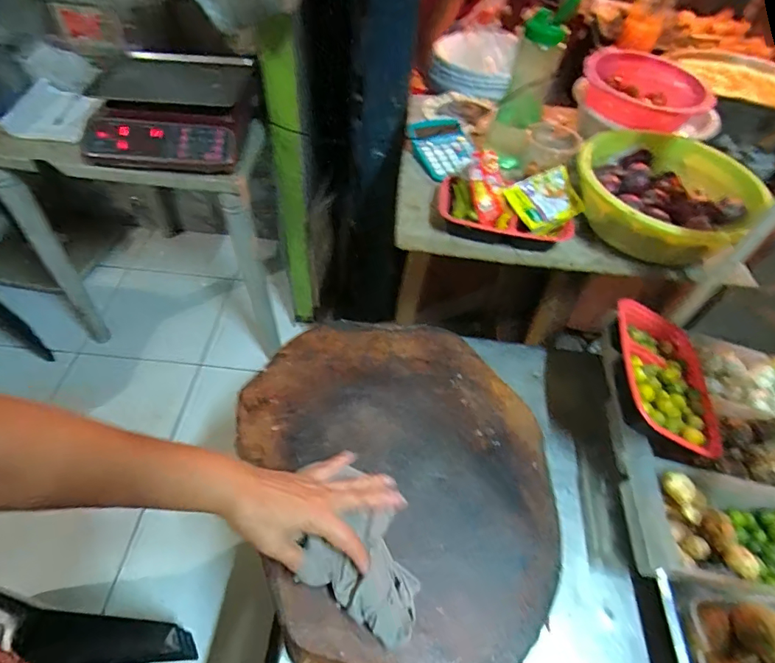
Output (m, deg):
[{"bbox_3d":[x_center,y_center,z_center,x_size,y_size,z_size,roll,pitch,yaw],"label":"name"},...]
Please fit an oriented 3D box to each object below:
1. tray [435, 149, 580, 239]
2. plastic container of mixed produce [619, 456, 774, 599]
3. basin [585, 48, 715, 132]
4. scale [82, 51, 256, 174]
[{"bbox_3d":[0.206,-0.219,0.781,0.233,0.077,0.140,9,52,2],"label":"tray"},{"bbox_3d":[0.455,0.261,0.590,0.311,0.068,0.138,14,51,-10],"label":"plastic container of mixed produce"},{"bbox_3d":[0.531,-0.489,0.936,0.224,0.079,0.224,2,52,-3],"label":"basin"},{"bbox_3d":[-0.492,-0.511,1.068,0.366,0.102,0.345,-1,52,-5],"label":"scale"}]

